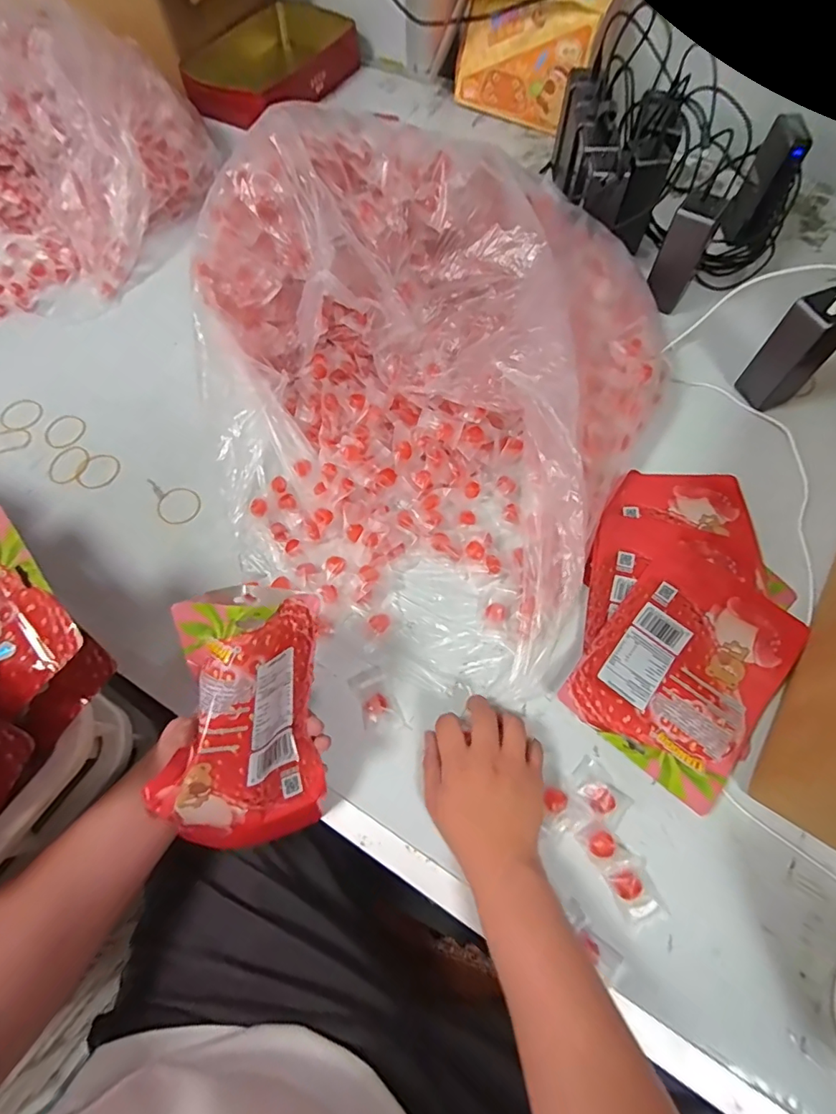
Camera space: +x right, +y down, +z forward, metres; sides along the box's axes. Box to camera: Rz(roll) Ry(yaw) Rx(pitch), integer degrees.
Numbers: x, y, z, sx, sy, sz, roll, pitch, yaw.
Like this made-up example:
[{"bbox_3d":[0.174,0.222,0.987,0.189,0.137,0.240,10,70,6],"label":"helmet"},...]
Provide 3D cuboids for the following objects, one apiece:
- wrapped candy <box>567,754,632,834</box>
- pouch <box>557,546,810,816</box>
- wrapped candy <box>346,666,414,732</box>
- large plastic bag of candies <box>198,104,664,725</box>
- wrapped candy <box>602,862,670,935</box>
[{"bbox_3d":[0.163,0.212,0.447,0.035,0.011,0.056,-37,71,-13],"label":"wrapped candy"},{"bbox_3d":[0.256,0.104,0.482,0.154,0.024,0.211,36,72,16],"label":"pouch"},{"bbox_3d":[-0.040,0.140,0.485,0.035,0.013,0.063,-24,68,-8],"label":"wrapped candy"},{"bbox_3d":[-0.001,-0.207,0.547,0.501,0.173,0.580,21,69,10],"label":"large plastic bag of candies"},{"bbox_3d":[0.181,0.278,0.413,0.036,0.011,0.048,-23,68,-8],"label":"wrapped candy"}]

